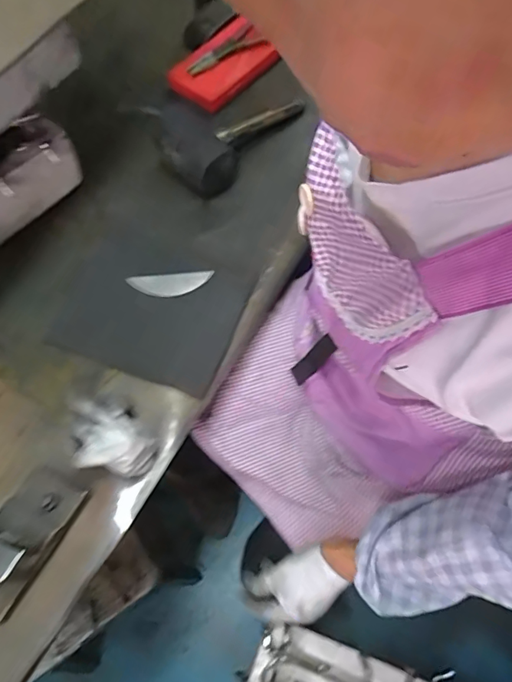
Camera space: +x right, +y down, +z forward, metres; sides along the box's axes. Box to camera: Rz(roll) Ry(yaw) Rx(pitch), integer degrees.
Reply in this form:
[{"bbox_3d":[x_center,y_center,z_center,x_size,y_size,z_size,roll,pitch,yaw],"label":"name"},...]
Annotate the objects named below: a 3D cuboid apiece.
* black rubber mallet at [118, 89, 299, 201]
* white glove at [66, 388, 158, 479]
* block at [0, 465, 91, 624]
[{"bbox_3d":[-0.028,-0.312,0.673,0.240,0.061,0.145,-34,69,-15],"label":"black rubber mallet"},{"bbox_3d":[-0.152,0.096,0.474,0.068,0.062,0.092,-40,70,-17],"label":"white glove"},{"bbox_3d":[-0.226,0.182,0.429,0.066,0.067,0.131,25,67,12],"label":"block"}]

